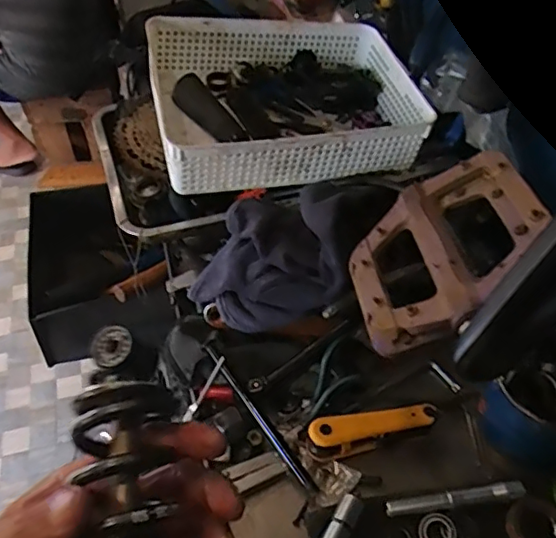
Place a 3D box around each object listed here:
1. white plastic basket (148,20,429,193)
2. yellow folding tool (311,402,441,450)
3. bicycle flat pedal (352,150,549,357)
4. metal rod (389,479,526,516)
[{"bbox_3d":[0.010,-0.223,0.729,0.331,0.103,0.244,-13,49,-12],"label":"white plastic basket"},{"bbox_3d":[0.095,0.157,0.557,0.129,0.044,0.024,-10,48,-9],"label":"yellow folding tool"},{"bbox_3d":[0.087,-0.010,0.301,0.102,0.015,0.092,-28,43,23],"label":"bicycle flat pedal"},{"bbox_3d":[0.164,0.212,0.527,0.128,0.010,0.016,-5,48,-5],"label":"metal rod"}]

